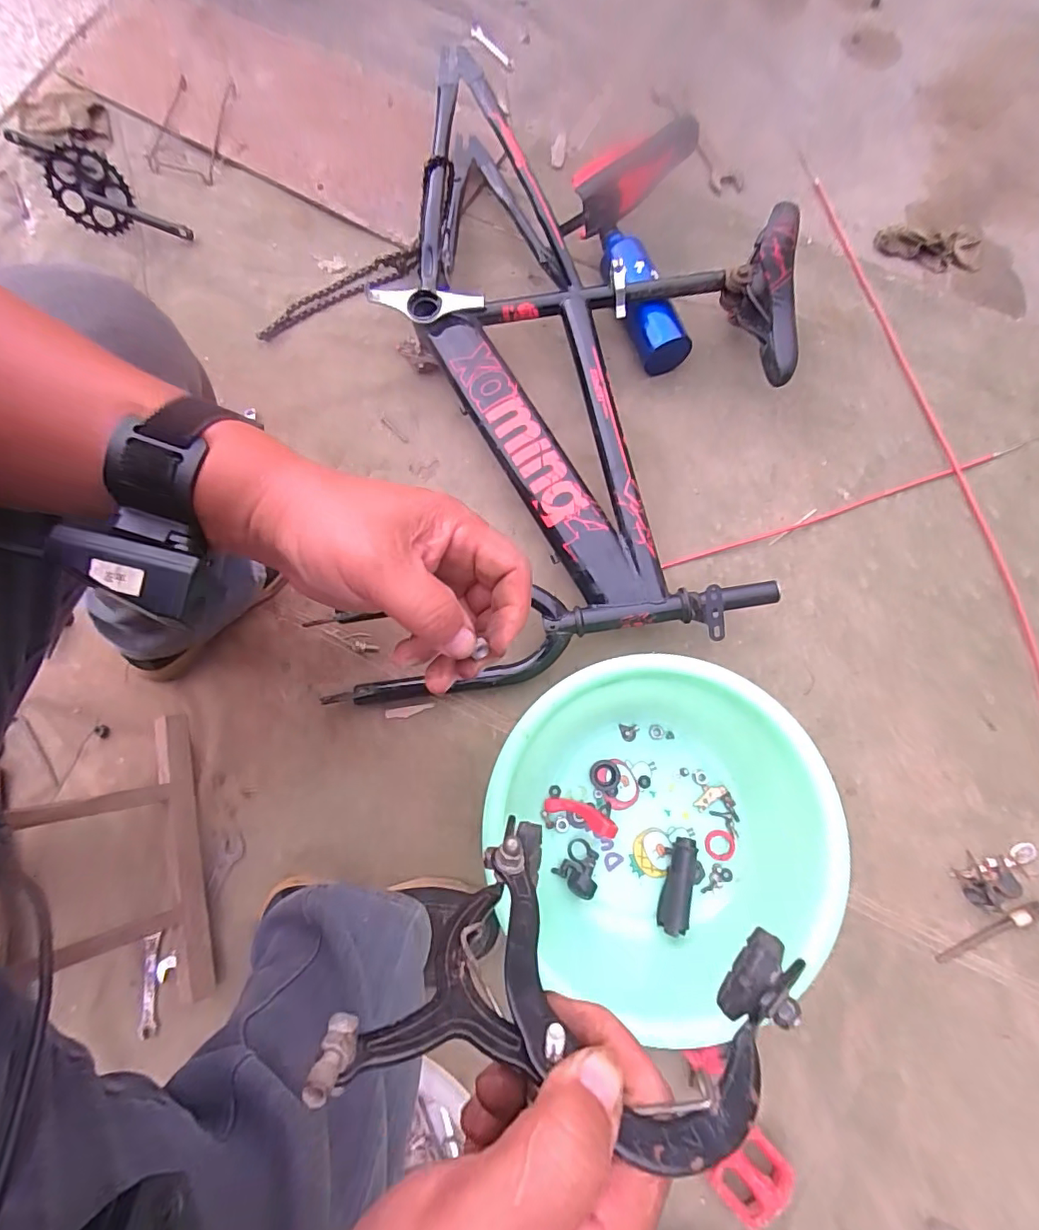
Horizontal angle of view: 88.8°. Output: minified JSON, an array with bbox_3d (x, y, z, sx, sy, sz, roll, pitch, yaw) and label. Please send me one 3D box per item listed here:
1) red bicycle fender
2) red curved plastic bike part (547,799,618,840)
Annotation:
[{"bbox_3d":[0.152,-0.627,0.757,0.073,0.056,0.249,44,80,9],"label":"red bicycle fender"},{"bbox_3d":[0.075,0.241,0.642,0.089,0.019,0.026,18,76,20],"label":"red curved plastic bike part"}]

